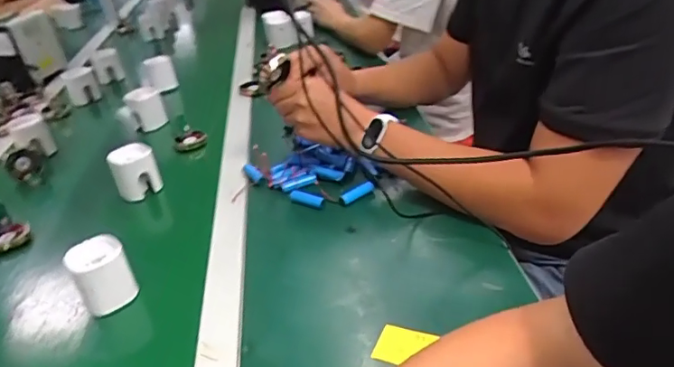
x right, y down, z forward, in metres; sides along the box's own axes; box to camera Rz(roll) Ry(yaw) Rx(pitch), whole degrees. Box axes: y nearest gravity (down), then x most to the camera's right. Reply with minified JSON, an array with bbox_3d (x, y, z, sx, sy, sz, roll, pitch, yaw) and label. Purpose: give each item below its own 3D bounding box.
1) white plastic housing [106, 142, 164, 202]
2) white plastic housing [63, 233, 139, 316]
[{"bbox_3d":[-0.297,-0.019,0.778,0.063,0.063,0.060,-22,33,-17],"label":"white plastic housing"},{"bbox_3d":[-0.255,0.098,0.576,0.059,0.066,0.053,-33,37,-31],"label":"white plastic housing"}]

